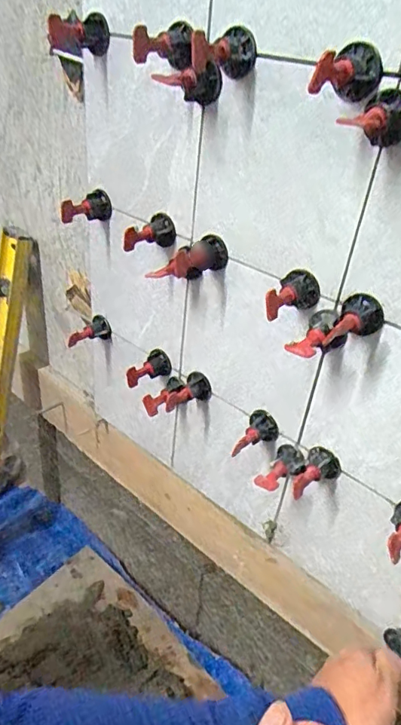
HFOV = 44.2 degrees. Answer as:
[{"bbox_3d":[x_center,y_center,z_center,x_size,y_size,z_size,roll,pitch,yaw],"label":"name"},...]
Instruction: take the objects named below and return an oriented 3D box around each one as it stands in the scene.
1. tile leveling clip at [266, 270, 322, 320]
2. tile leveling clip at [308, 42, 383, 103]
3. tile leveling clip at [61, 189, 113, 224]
[{"bbox_3d":[0.071,-0.049,0.375,0.030,0.025,0.049,21,37,19],"label":"tile leveling clip"},{"bbox_3d":[0.087,-0.170,0.291,0.028,0.029,0.047,23,38,23],"label":"tile leveling clip"},{"bbox_3d":[-0.118,-0.156,0.501,0.051,0.027,0.026,-19,42,-32],"label":"tile leveling clip"}]

